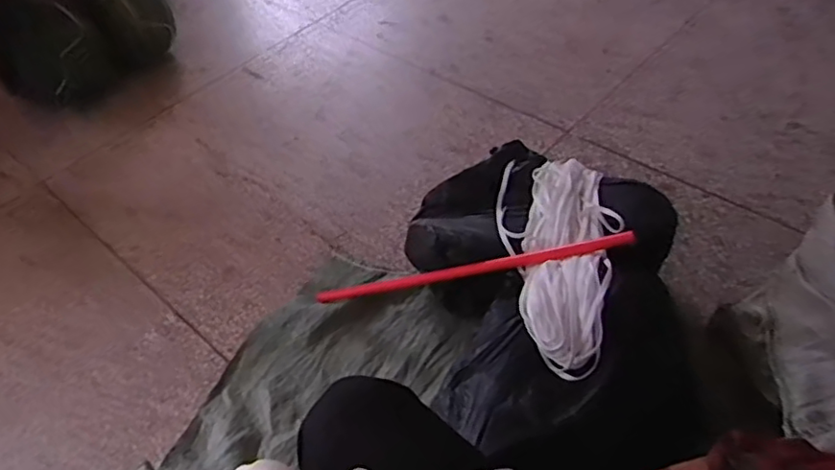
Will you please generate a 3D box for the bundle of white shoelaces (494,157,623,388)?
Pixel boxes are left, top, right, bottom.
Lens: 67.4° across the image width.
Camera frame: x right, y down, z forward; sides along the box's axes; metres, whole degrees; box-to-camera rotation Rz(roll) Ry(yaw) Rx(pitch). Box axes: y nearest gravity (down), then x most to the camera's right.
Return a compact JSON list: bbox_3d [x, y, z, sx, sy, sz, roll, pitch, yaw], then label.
[{"bbox_3d":[0.249,0.020,1.055,0.200,0.086,0.469,-4,49,3],"label":"bundle of white shoelaces"}]

